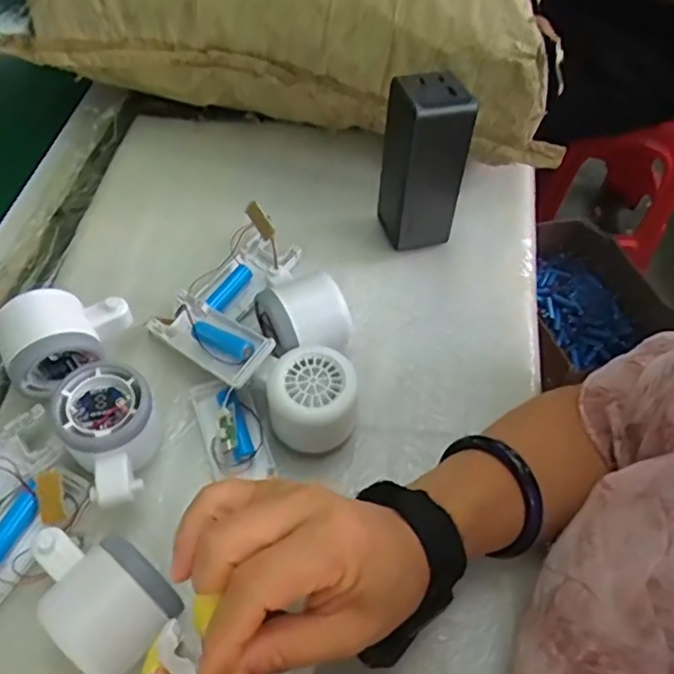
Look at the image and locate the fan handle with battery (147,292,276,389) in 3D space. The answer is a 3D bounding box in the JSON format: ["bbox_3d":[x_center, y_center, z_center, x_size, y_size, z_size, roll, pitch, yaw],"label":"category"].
[{"bbox_3d":[-0.087,0.000,0.425,0.100,0.016,0.037,26,55,34],"label":"fan handle with battery"}]

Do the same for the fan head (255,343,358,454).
[{"bbox_3d":[-0.018,0.042,0.406,0.057,0.050,0.062,2,55,-3],"label":"fan head"}]

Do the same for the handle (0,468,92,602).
[{"bbox_3d":[-0.192,0.120,0.358,0.047,0.022,0.102,27,57,14],"label":"handle"}]

